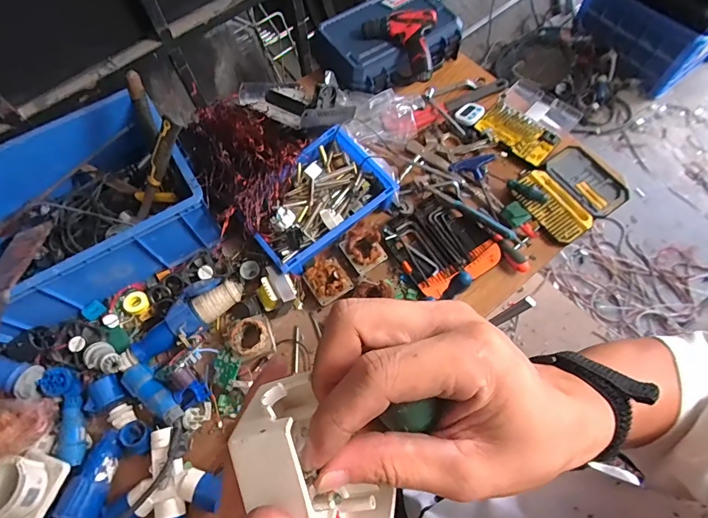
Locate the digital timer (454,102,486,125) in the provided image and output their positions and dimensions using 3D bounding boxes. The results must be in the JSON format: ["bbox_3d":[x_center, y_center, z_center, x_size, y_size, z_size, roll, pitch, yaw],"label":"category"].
[{"bbox_3d":[0.300,-0.382,1.051,0.062,0.011,0.074,37,71,17],"label":"digital timer"}]

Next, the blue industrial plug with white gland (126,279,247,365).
[{"bbox_3d":[-0.335,0.119,0.812,0.238,0.060,0.082,-42,70,-16],"label":"blue industrial plug with white gland"}]

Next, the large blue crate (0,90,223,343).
[{"bbox_3d":[-0.582,-0.115,0.847,0.478,0.193,0.384,-31,68,-12],"label":"large blue crate"}]

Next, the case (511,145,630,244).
[{"bbox_3d":[0.510,-0.161,0.951,0.247,0.041,0.188,-35,69,-13],"label":"case"}]

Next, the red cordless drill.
[{"bbox_3d":[0.113,-0.534,1.013,0.187,0.067,0.179,0,65,2],"label":"red cordless drill"}]

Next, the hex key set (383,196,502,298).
[{"bbox_3d":[0.192,-0.035,0.903,0.199,0.020,0.203,-31,68,-12],"label":"hex key set"}]

